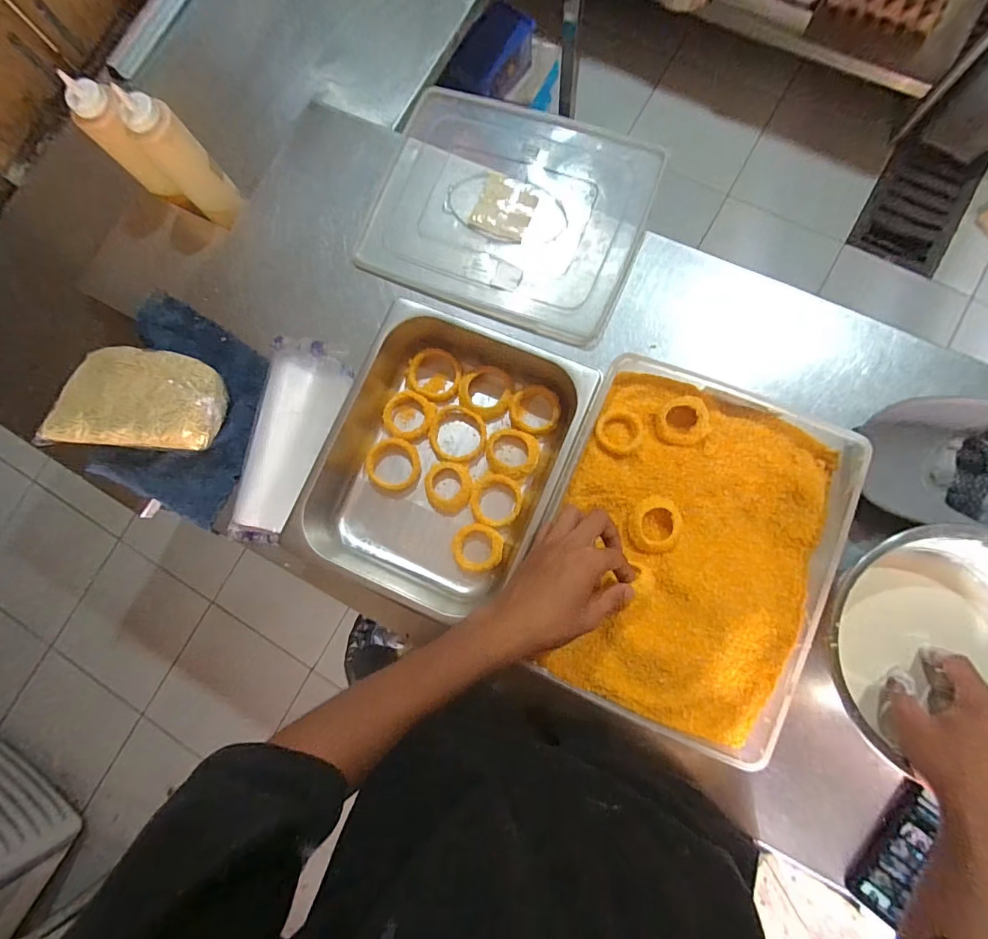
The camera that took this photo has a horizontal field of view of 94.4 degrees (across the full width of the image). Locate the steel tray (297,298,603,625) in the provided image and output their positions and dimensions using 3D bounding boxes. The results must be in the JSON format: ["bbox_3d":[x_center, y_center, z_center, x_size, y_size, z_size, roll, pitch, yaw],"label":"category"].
[{"bbox_3d":[-0.057,-0.010,0.546,0.260,0.075,0.315,24,85,8],"label":"steel tray"}]

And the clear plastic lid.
[{"bbox_3d":[0.019,-0.351,0.614,0.354,0.019,0.296,21,84,8],"label":"clear plastic lid"}]

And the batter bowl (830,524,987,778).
[{"bbox_3d":[0.436,0.175,0.448,0.220,0.077,0.222,-1,82,5],"label":"batter bowl"}]

